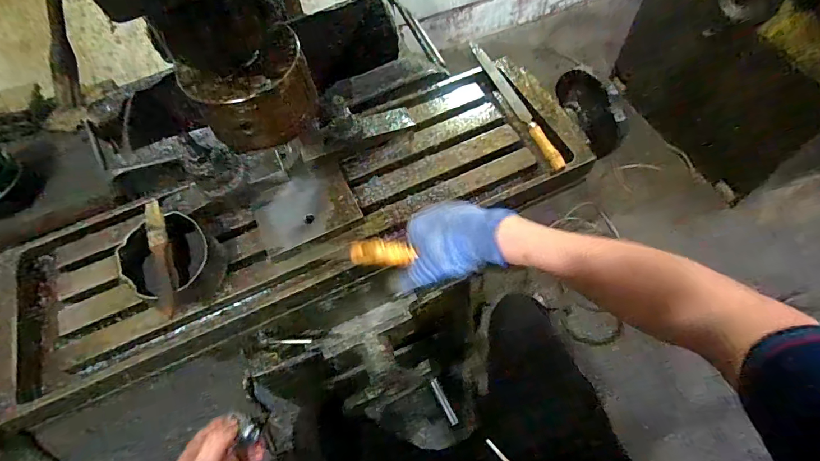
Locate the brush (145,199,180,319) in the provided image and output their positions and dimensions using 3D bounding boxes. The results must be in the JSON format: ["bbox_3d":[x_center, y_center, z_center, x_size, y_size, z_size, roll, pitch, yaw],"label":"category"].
[{"bbox_3d":[-0.289,0.029,0.483,0.022,0.020,0.147,-21,62,-8],"label":"brush"}]

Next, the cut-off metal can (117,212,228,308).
[{"bbox_3d":[-0.288,0.040,0.515,0.116,0.071,0.105,27,66,17],"label":"cut-off metal can"}]

